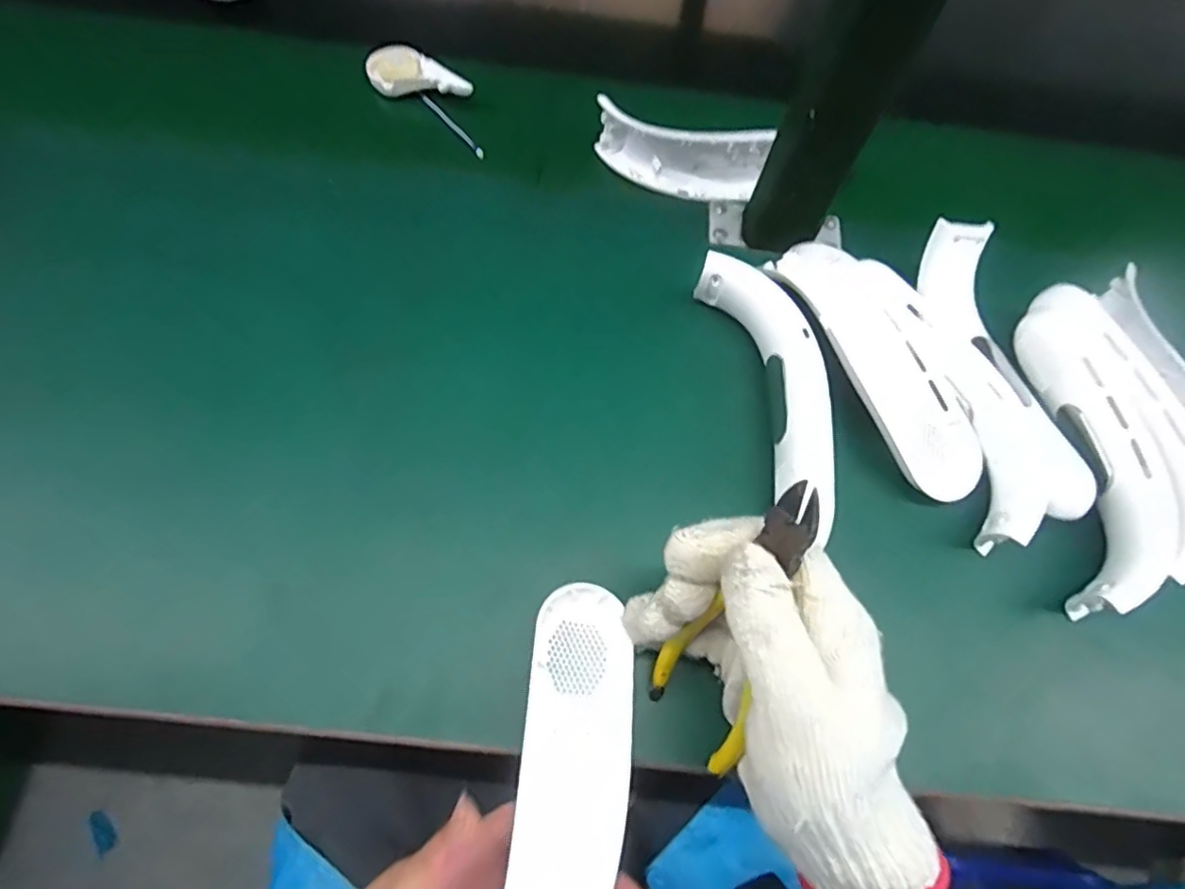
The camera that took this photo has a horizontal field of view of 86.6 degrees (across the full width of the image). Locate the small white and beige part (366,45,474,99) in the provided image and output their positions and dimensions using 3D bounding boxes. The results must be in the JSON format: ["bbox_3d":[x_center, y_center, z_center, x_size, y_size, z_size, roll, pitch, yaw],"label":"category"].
[{"bbox_3d":[-0.136,-0.296,0.503,0.088,0.015,0.043,8,64,2],"label":"small white and beige part"}]

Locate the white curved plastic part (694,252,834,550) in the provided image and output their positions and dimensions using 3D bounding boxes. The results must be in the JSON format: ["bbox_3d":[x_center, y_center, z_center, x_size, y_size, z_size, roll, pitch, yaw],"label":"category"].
[{"bbox_3d":[0.112,-0.038,0.388,0.048,0.038,0.179,-9,65,-7],"label":"white curved plastic part"}]

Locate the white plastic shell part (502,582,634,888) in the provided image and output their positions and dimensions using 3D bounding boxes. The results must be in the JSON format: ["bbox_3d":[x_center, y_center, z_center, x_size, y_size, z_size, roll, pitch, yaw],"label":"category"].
[{"bbox_3d":[-0.012,0.170,0.310,0.053,0.038,0.192,8,69,2],"label":"white plastic shell part"}]

